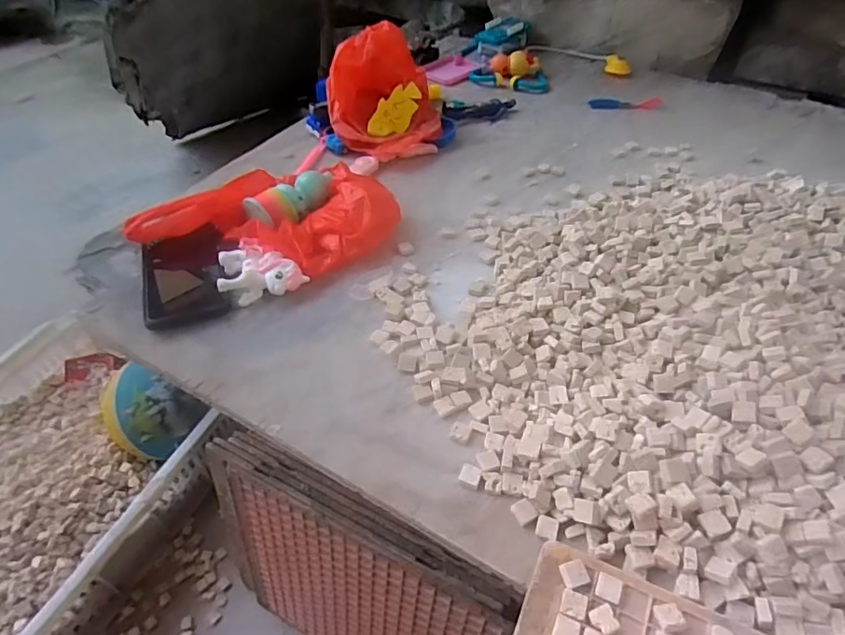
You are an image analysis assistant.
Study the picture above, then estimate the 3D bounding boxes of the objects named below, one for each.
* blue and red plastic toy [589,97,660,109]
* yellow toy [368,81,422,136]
[{"bbox_3d":[0.346,-0.361,0.886,0.129,0.007,0.030,-4,46,-6],"label":"blue and red plastic toy"},{"bbox_3d":[-0.038,-0.300,0.765,0.103,0.051,0.012,-54,29,-11],"label":"yellow toy"}]

